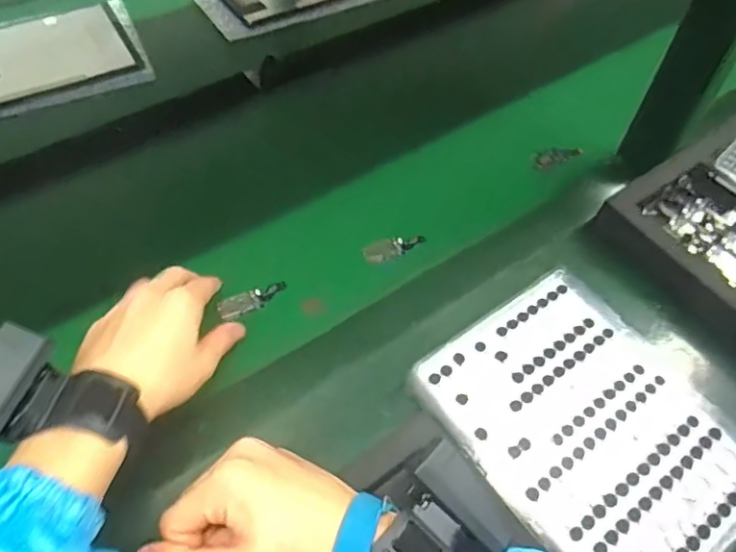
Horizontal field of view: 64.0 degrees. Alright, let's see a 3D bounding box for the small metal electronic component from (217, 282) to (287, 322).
[{"bbox_3d":[-0.097,0.019,0.496,0.061,0.007,0.022,-25,58,-27],"label":"small metal electronic component"}]

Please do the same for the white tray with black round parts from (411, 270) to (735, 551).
[{"bbox_3d":[0.161,0.107,0.422,0.173,0.018,0.217,-32,61,-22],"label":"white tray with black round parts"}]

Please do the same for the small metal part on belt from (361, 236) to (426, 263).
[{"bbox_3d":[0.024,-0.026,0.540,0.058,0.007,0.023,-11,55,-11],"label":"small metal part on belt"}]

